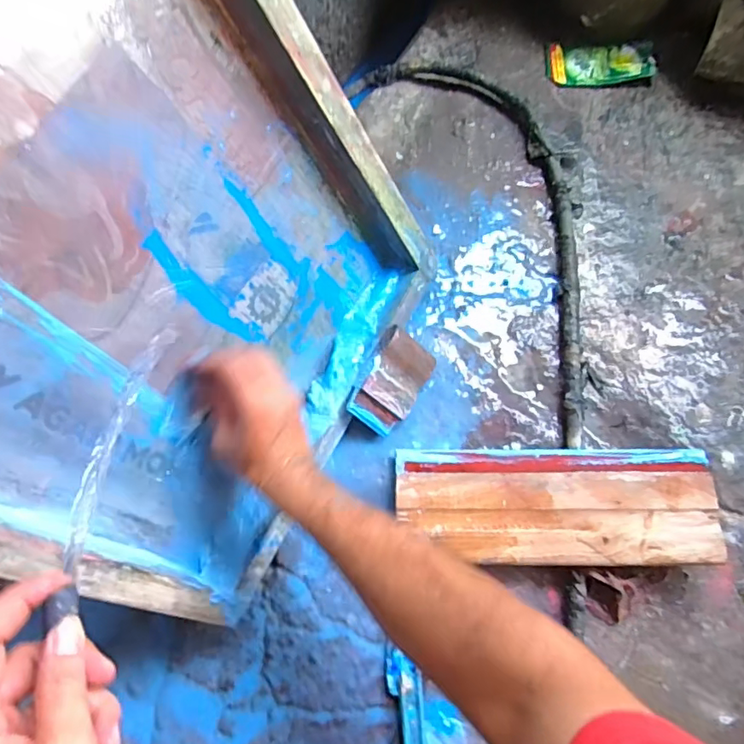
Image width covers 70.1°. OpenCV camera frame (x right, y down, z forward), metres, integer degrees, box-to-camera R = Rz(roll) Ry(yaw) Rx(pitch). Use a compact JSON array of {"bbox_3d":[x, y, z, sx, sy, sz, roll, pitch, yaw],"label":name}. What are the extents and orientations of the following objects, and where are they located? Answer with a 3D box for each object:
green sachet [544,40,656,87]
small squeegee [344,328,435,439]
[{"bbox_3d":[0.340,-0.457,0.786,0.155,0.014,0.086,2,73,1],"label":"green sachet"},{"bbox_3d":[0.025,0.012,0.586,0.070,0.017,0.109,36,80,-25],"label":"small squeegee"}]

